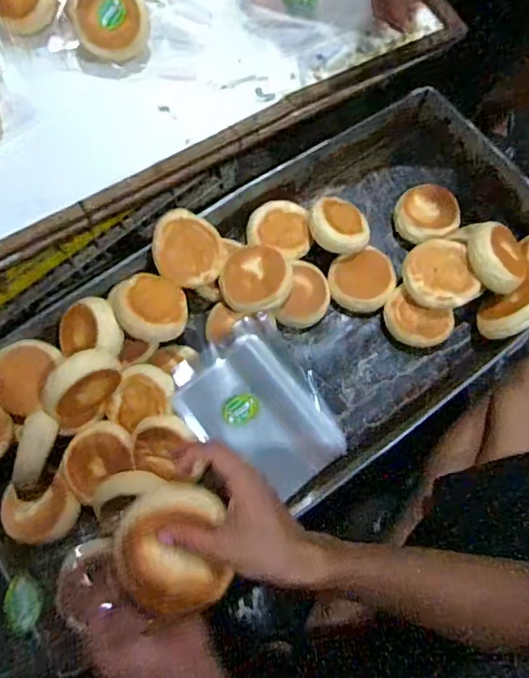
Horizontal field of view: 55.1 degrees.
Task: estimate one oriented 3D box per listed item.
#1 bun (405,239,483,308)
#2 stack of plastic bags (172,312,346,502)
[{"bbox_3d":[0.232,-0.084,0.676,0.083,0.030,0.093,-26,81,9],"label":"bun"},{"bbox_3d":[-0.005,0.090,0.640,0.160,0.034,0.209,-34,77,-11],"label":"stack of plastic bags"}]

